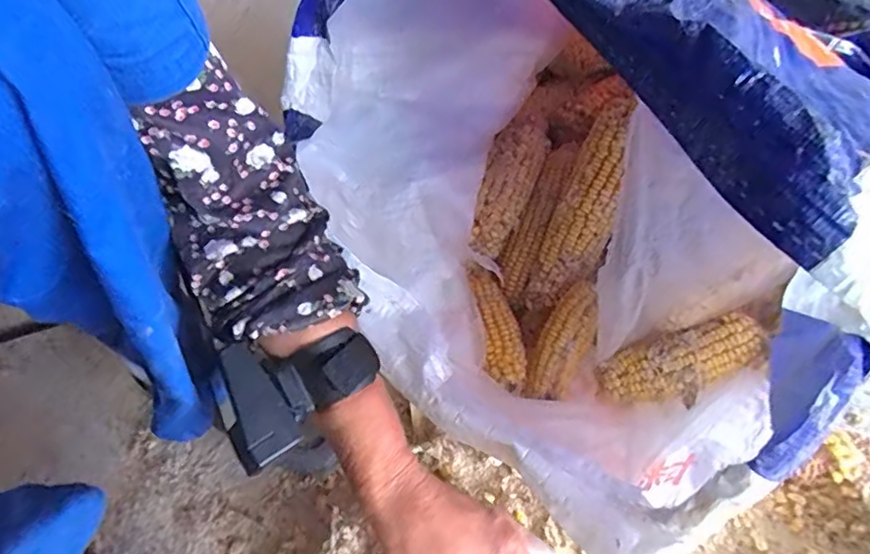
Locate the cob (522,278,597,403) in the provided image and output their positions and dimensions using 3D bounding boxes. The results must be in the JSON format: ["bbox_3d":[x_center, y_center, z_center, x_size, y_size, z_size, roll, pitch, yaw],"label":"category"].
[{"bbox_3d":[0.118,0.060,0.505,0.040,0.049,0.106,23,88,23],"label":"cob"}]

